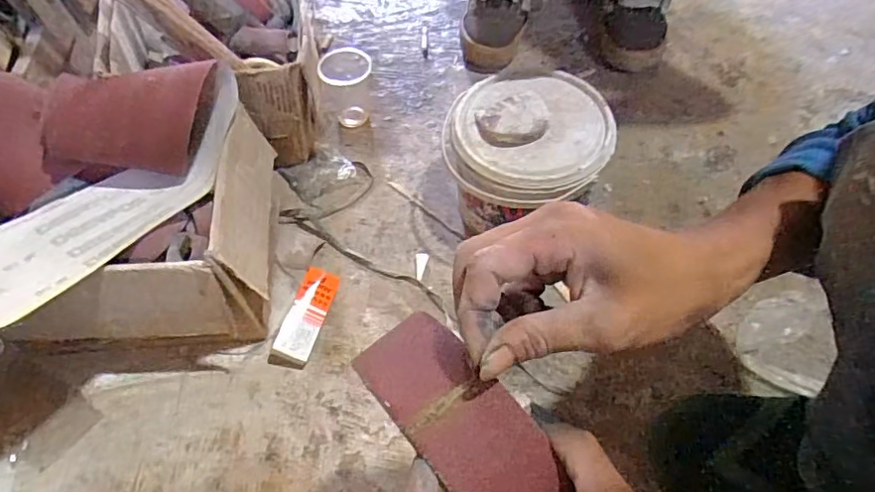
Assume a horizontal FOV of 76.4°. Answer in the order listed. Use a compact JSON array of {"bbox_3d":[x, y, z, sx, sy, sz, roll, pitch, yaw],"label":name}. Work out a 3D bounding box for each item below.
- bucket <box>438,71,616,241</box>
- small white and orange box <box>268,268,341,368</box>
[{"bbox_3d":[0.101,-0.092,0.663,0.179,0.151,0.175,-2,56,2],"label":"bucket"},{"bbox_3d":[-0.148,0.080,0.623,0.047,0.034,0.106,13,58,10],"label":"small white and orange box"}]

